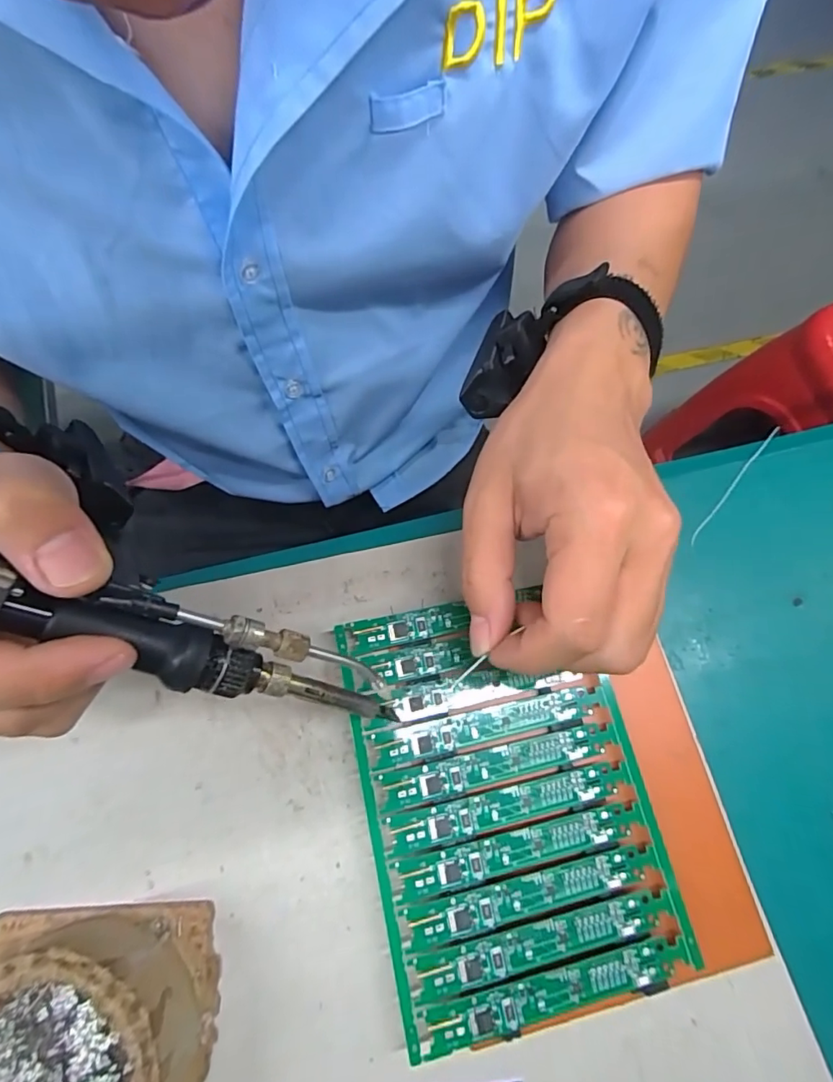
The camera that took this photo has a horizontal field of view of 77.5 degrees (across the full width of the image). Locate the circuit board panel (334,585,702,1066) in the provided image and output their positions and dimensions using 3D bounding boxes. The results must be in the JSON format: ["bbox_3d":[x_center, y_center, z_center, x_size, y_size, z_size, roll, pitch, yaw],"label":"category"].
[{"bbox_3d":[0.038,0.108,0.231,0.119,0.016,0.162,-11,71,-6],"label":"circuit board panel"}]

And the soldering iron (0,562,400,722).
[{"bbox_3d":[-0.092,0.026,0.161,0.207,0.018,0.024,25,67,-29],"label":"soldering iron"}]

